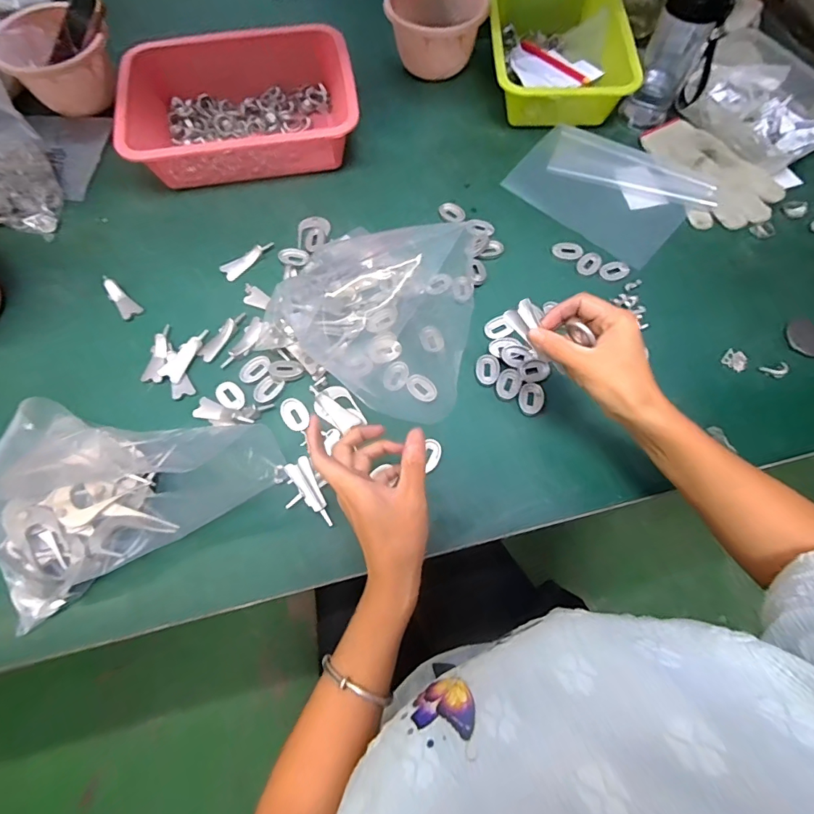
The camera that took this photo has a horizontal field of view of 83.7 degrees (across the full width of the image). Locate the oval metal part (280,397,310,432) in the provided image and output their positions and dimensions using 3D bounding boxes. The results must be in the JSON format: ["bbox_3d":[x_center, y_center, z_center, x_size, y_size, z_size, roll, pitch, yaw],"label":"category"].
[{"bbox_3d":[-0.122,0.008,0.495,0.028,0.004,0.039,-26,77,-14],"label":"oval metal part"}]

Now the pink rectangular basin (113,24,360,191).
[{"bbox_3d":[-0.223,-0.418,0.636,0.299,0.084,0.217,-9,67,-3],"label":"pink rectangular basin"}]

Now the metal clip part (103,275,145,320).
[{"bbox_3d":[-0.352,-0.137,0.556,0.023,0.011,0.069,-39,74,-14],"label":"metal clip part"}]

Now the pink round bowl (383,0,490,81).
[{"bbox_3d":[0.044,-0.570,0.691,0.146,0.088,0.136,6,68,2],"label":"pink round bowl"}]

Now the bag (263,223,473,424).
[{"bbox_3d":[-0.035,-0.128,0.527,0.220,0.047,0.257,12,69,4],"label":"bag"}]

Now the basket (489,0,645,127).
[{"bbox_3d":[0.219,-0.530,0.681,0.194,0.077,0.251,0,67,1],"label":"basket"}]

